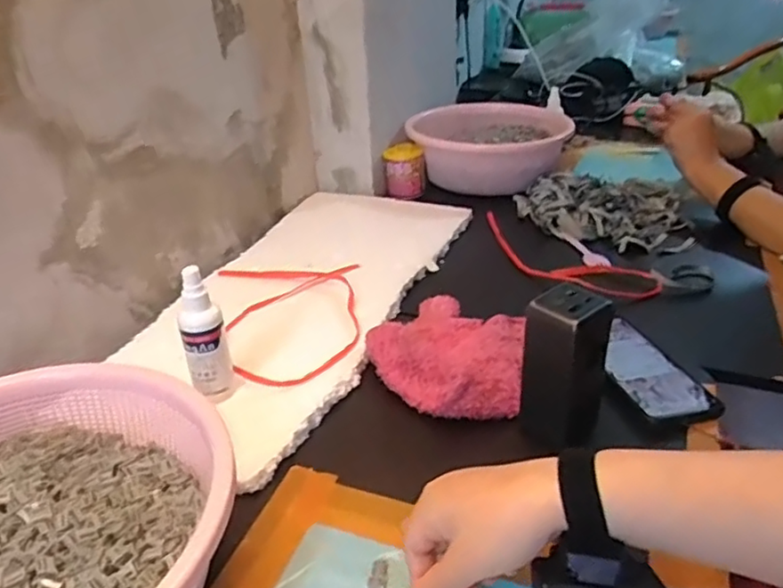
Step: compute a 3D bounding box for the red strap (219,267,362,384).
[{"bbox_3d":[-0.118,0.024,0.694,0.164,0.015,0.228,-3,30,-1],"label":"red strap"}]

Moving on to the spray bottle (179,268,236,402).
[{"bbox_3d":[-0.163,0.040,0.555,0.034,0.128,0.026,-3,30,0],"label":"spray bottle"}]

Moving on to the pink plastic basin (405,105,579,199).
[{"bbox_3d":[0.153,-0.239,1.009,0.250,0.091,0.149,5,30,13],"label":"pink plastic basin"}]

